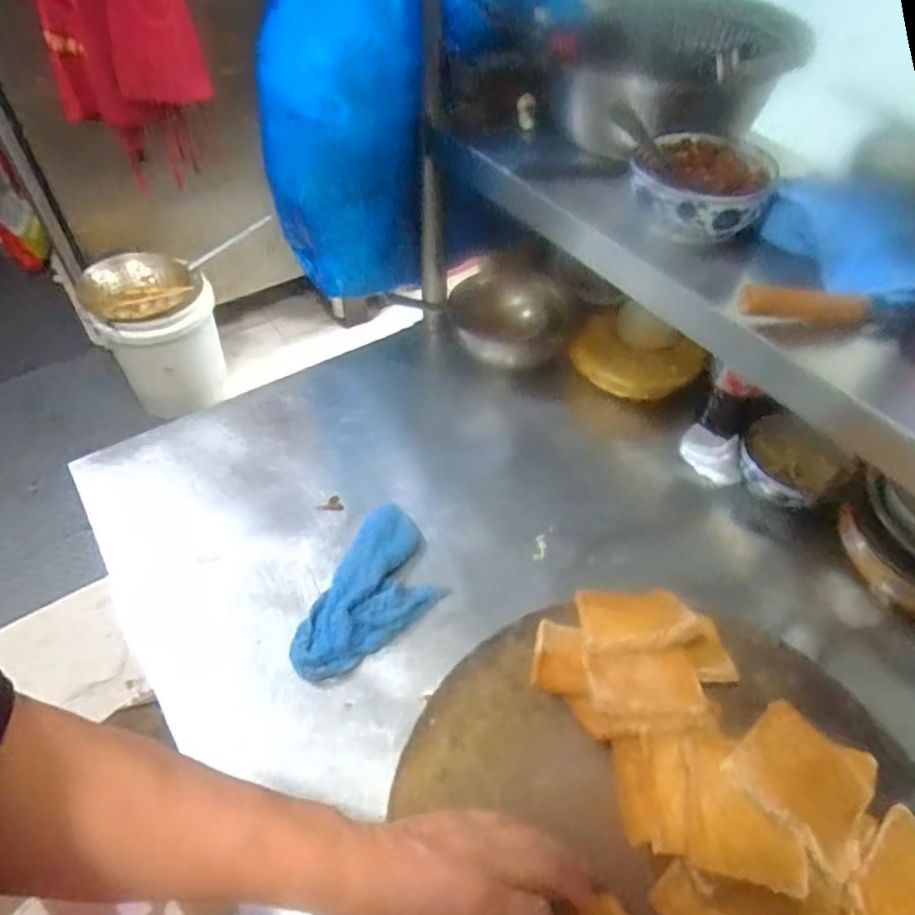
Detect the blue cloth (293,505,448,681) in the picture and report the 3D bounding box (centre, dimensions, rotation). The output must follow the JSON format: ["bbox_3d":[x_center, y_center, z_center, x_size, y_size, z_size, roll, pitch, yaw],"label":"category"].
[{"bbox_3d":[-0.083,0.145,0.687,0.110,0.023,0.197,18,52,14],"label":"blue cloth"}]

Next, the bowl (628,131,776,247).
[{"bbox_3d":[0.211,-0.237,0.574,0.115,0.044,0.112,0,49,0],"label":"bowl"}]

